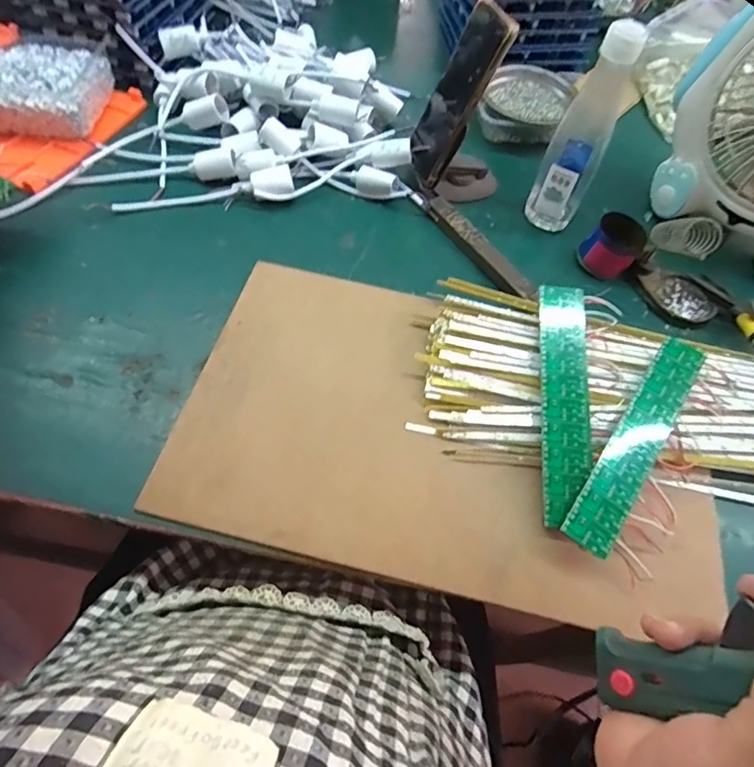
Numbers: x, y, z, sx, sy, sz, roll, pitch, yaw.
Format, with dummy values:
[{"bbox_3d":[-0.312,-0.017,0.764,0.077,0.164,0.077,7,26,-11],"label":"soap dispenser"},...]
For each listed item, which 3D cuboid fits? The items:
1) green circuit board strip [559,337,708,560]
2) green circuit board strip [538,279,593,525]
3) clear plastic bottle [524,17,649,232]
[{"bbox_3d":[0.206,0.042,0.392,0.035,0.007,0.202,33,67,15],"label":"green circuit board strip"},{"bbox_3d":[0.154,0.011,0.408,0.036,0.005,0.200,4,71,5],"label":"green circuit board strip"},{"bbox_3d":[0.199,-0.240,0.487,0.055,0.186,0.053,23,60,11],"label":"clear plastic bottle"}]

